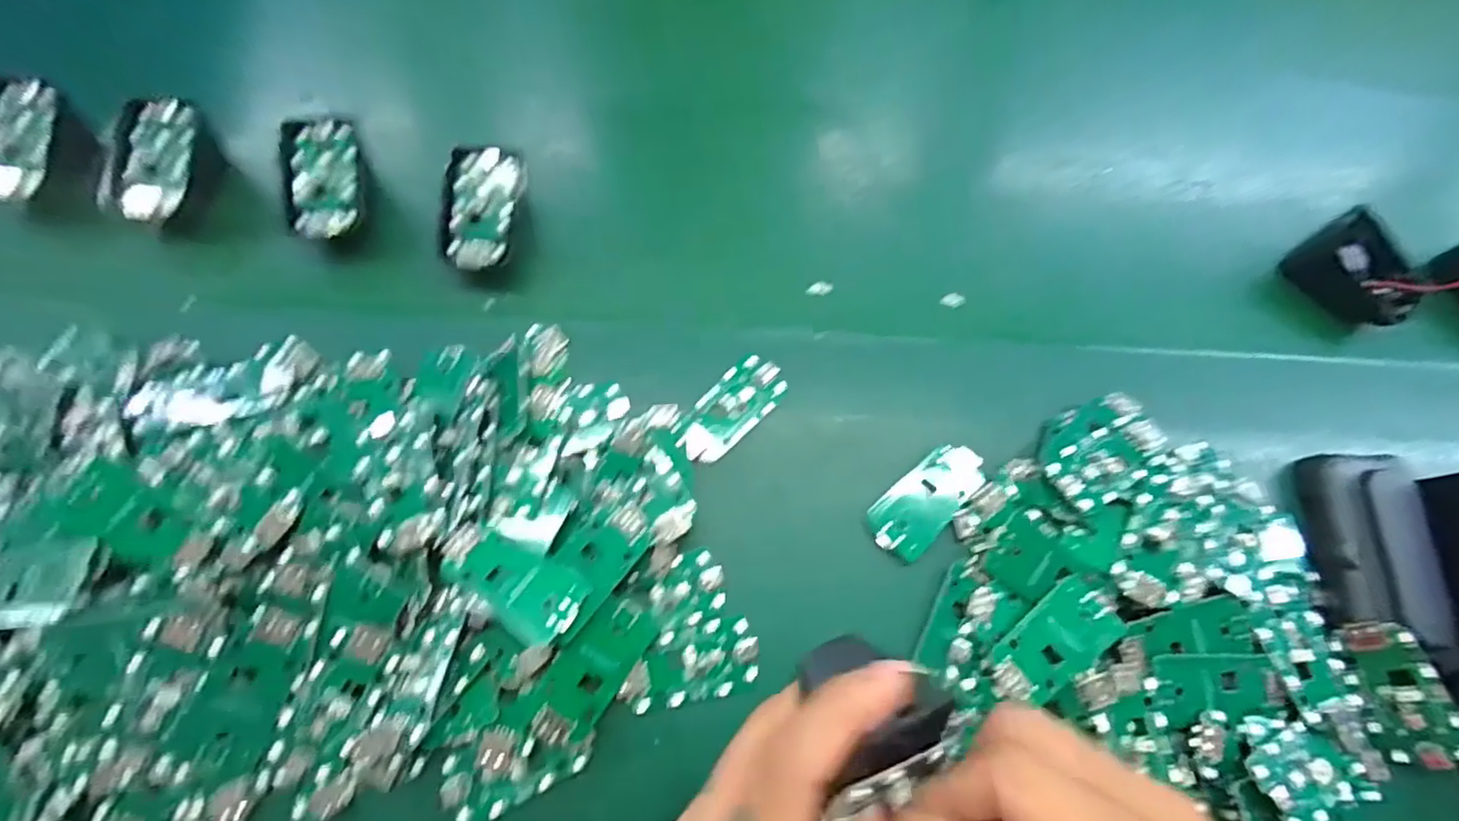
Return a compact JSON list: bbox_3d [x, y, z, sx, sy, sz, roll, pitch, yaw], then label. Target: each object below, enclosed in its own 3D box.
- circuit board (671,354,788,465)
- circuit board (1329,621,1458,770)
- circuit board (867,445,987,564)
[{"bbox_3d":[0.001,-0.001,0.337,0.030,0.008,0.066,43,71,14],"label":"circuit board"},{"bbox_3d":[0.308,0.130,0.292,0.005,0.032,0.063,-2,69,-49],"label":"circuit board"},{"bbox_3d":[0.101,0.044,0.322,0.067,0.007,0.031,-39,74,-17],"label":"circuit board"}]

